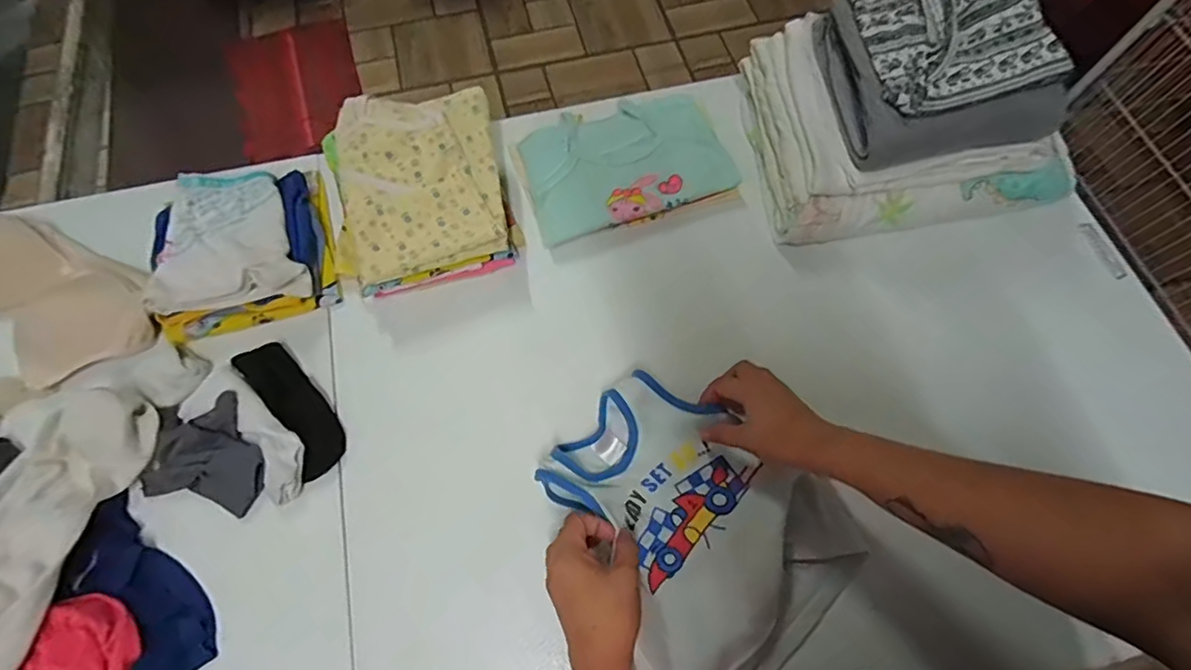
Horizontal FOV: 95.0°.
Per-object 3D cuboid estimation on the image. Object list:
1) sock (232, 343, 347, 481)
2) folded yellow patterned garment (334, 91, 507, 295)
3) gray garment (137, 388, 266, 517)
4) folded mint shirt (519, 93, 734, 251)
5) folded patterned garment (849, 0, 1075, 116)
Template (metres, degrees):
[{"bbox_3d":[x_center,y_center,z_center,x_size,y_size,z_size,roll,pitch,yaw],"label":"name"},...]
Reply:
[{"bbox_3d":[-0.310,0.070,0.561,0.051,0.020,0.157,-36,72,-14],"label":"sock"},{"bbox_3d":[-0.186,-0.169,0.587,0.163,0.042,0.204,-12,68,-6],"label":"folded yellow patterned garment"},{"bbox_3d":[-0.380,0.110,0.535,0.119,0.026,0.102,11,68,4],"label":"gray garment"},{"bbox_3d":[0.034,-0.210,0.670,0.236,0.032,0.155,-18,69,-8],"label":"folded mint shirt"},{"bbox_3d":[0.349,-0.296,0.529,0.169,0.034,0.162,-7,68,-4],"label":"folded patterned garment"}]

